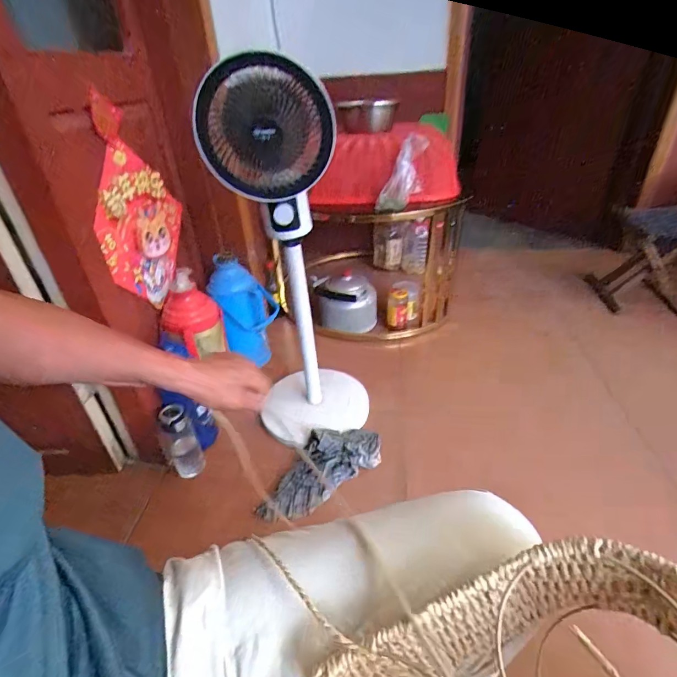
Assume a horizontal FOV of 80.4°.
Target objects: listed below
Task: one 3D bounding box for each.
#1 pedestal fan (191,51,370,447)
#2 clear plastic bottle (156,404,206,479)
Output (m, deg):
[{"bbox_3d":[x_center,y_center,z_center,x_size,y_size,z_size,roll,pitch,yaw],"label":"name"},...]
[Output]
[{"bbox_3d":[-0.085,-0.118,0.904,0.280,0.794,0.306,0,34,5],"label":"pedestal fan"},{"bbox_3d":[-0.377,0.248,0.953,0.075,0.211,0.055,-24,39,-27],"label":"clear plastic bottle"}]

